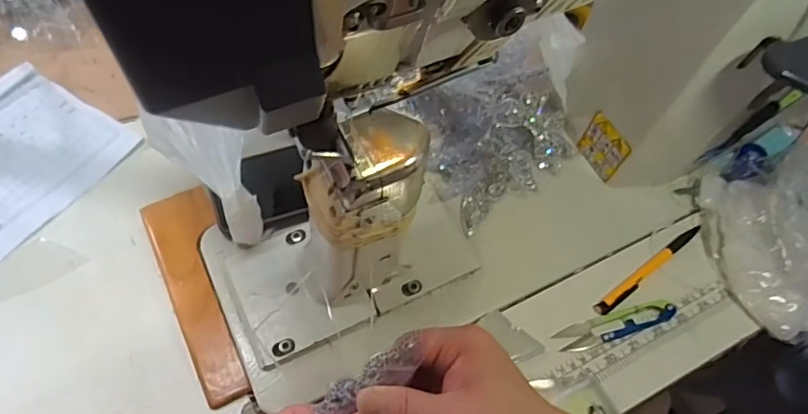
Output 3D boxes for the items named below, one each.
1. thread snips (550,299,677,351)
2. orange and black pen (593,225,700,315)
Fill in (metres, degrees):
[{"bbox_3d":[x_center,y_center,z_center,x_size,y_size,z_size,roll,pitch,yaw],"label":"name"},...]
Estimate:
[{"bbox_3d":[0.178,0.099,0.458,0.105,0.011,0.022,-13,56,-10],"label":"thread snips"},{"bbox_3d":[0.222,0.053,0.487,0.141,0.007,0.012,-32,61,-21],"label":"orange and black pen"}]

